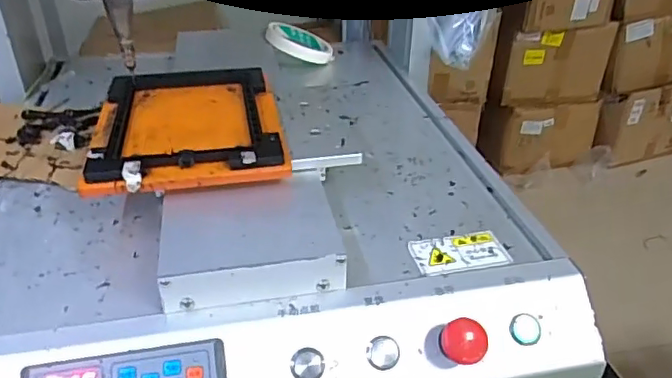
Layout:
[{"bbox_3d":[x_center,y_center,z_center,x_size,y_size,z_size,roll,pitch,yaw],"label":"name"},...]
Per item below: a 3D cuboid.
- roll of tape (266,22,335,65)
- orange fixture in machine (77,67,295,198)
[{"bbox_3d":[-0.052,-0.193,0.744,0.085,0.017,0.084,-3,44,-41],"label":"roll of tape"},{"bbox_3d":[-0.127,-0.064,0.494,0.149,0.017,0.208,-6,33,-10],"label":"orange fixture in machine"}]

